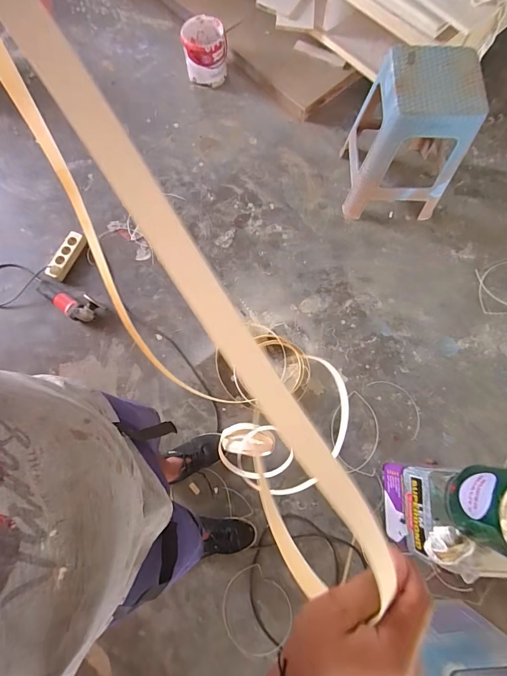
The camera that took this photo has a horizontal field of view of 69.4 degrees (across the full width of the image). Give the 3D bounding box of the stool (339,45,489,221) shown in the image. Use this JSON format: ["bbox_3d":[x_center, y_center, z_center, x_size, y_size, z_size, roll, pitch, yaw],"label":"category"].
[{"bbox_3d":[0.554,-0.709,1.320,0.343,0.456,0.330,4,75,1],"label":"stool"}]

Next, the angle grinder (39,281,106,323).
[{"bbox_3d":[-0.695,-0.138,1.359,0.249,0.073,0.095,23,76,6],"label":"angle grinder"}]

